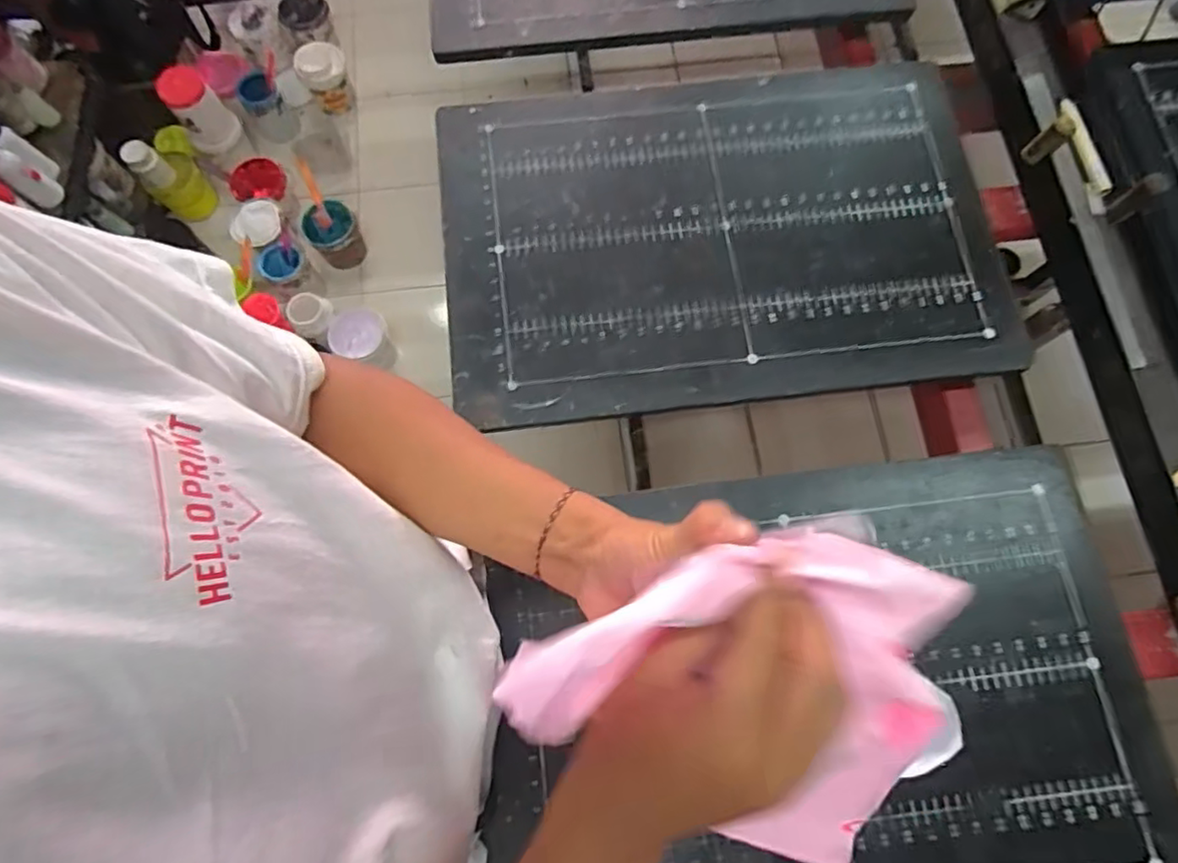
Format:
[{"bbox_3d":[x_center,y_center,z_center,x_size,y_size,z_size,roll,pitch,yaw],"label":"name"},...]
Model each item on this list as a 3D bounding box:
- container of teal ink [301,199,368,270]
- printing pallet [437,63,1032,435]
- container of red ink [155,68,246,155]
[{"bbox_3d":[-0.628,-0.486,1.580,0.125,0.121,0.124,-35,77,-10],"label":"container of teal ink"},{"bbox_3d":[0.137,-0.221,0.692,0.582,0.019,0.395,-7,76,0],"label":"printing pallet"},{"bbox_3d":[-0.943,-0.778,1.523,0.122,0.154,0.122,-35,77,-10],"label":"container of red ink"}]

